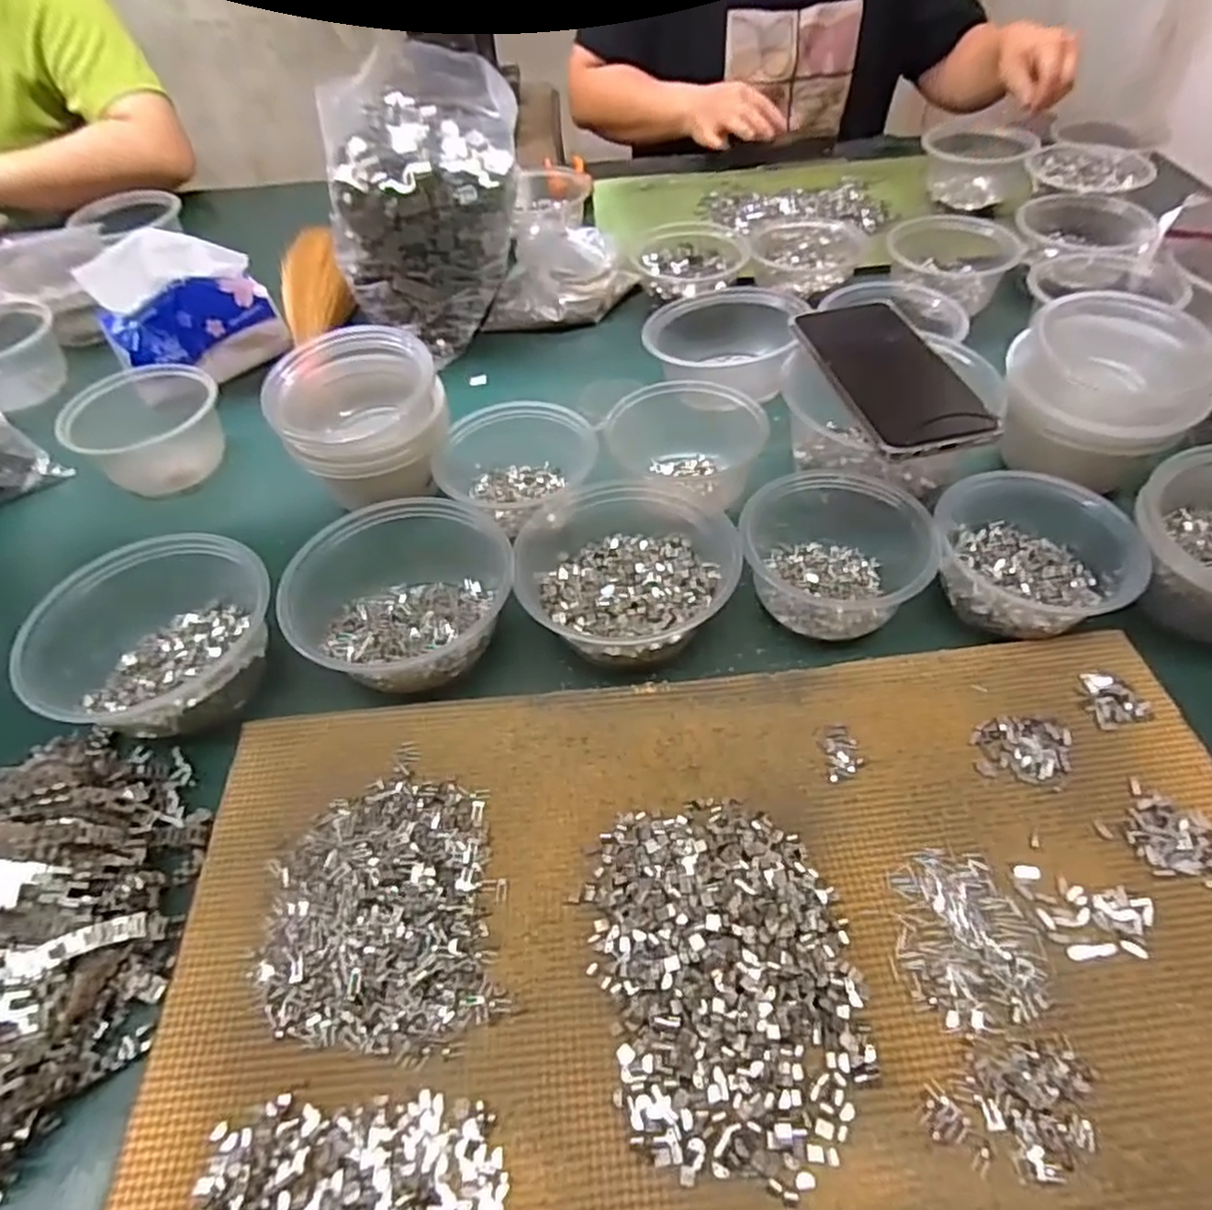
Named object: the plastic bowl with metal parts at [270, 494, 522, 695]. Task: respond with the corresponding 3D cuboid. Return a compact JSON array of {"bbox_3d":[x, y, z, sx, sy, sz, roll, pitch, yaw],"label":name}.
[{"bbox_3d":[-0.133,-0.013,0.446,0.132,0.061,0.137,-2,48,2],"label":"plastic bowl with metal parts"}]

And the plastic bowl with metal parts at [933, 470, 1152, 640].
[{"bbox_3d":[0.259,-0.031,0.446,0.101,0.050,0.115,-24,54,-15],"label":"plastic bowl with metal parts"}]

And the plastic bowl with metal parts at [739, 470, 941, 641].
[{"bbox_3d":[0.143,-0.035,0.448,0.108,0.056,0.101,-2,51,2],"label":"plastic bowl with metal parts"}]

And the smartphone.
[{"bbox_3d":[0.187,-0.155,0.472,0.077,0.013,0.156,-11,51,-6],"label":"smartphone"}]

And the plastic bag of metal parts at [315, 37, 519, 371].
[{"bbox_3d":[-0.159,-0.358,0.656,0.163,0.192,0.145,-2,48,2],"label":"plastic bag of metal parts"}]

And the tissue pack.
[{"bbox_3d":[-0.376,-0.266,0.640,0.145,0.116,0.060,-24,54,-15],"label":"tissue pack"}]

